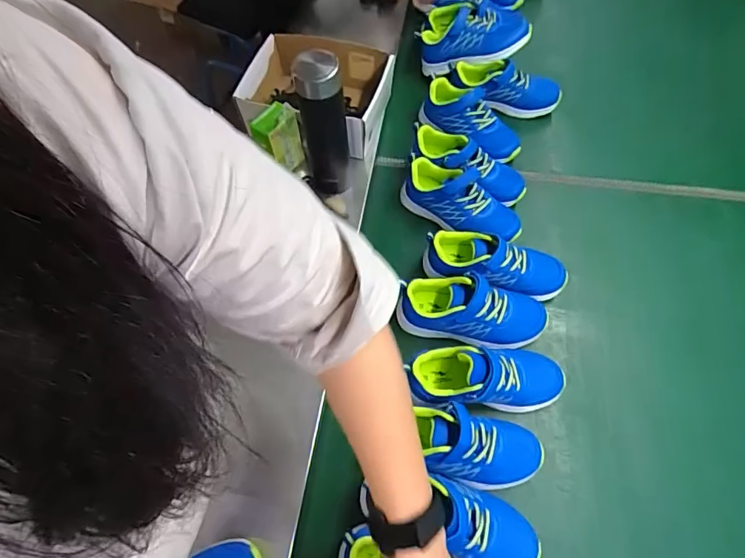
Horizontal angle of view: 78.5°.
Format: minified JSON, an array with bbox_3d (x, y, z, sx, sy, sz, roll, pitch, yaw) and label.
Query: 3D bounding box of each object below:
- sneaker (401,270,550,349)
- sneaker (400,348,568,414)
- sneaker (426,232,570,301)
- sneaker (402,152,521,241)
[{"bbox_3d":[0.139,0.043,0.633,0.200,0.069,0.074,5,59,7],"label":"sneaker"},{"bbox_3d":[0.147,0.127,0.592,0.200,0.078,0.072,-4,58,2],"label":"sneaker"},{"bbox_3d":[0.175,-0.019,0.668,0.209,0.065,0.092,8,60,9],"label":"sneaker"},{"bbox_3d":[0.132,-0.121,0.722,0.213,0.069,0.084,31,65,21],"label":"sneaker"}]

